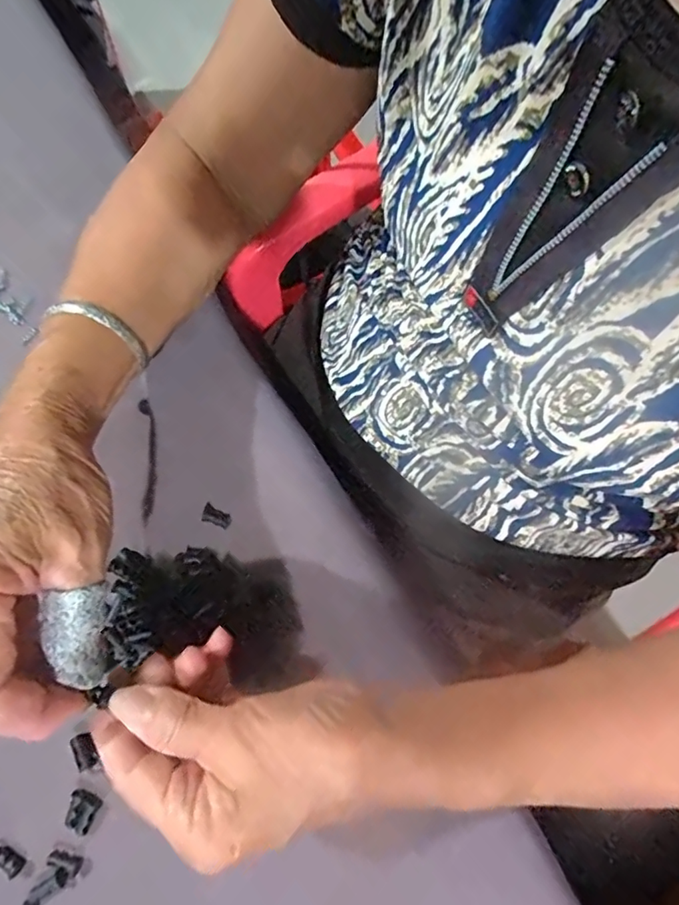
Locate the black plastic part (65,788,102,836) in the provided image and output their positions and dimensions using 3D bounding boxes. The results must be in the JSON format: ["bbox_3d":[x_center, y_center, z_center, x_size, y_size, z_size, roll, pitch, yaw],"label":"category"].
[{"bbox_3d":[-0.135,0.187,0.266,0.015,0.005,0.019,18,75,7],"label":"black plastic part"}]

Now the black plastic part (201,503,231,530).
[{"bbox_3d":[-0.075,0.040,0.313,0.018,0.011,0.011,23,76,8],"label":"black plastic part"}]

